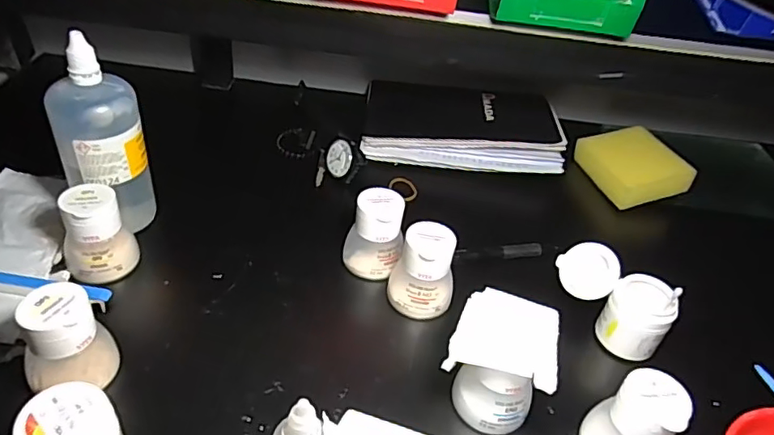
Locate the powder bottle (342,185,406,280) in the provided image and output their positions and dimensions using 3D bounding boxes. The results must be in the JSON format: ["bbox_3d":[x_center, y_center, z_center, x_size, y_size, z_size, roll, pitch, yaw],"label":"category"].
[{"bbox_3d":[-0.010,0.012,0.444,0.044,0.055,0.044,4,40,-6],"label":"powder bottle"}]

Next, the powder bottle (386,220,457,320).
[{"bbox_3d":[0.027,0.041,0.416,0.047,0.065,0.043,14,40,5],"label":"powder bottle"}]

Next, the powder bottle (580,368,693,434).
[{"bbox_3d":[0.148,0.128,0.332,0.048,0.066,0.042,31,44,24],"label":"powder bottle"}]

